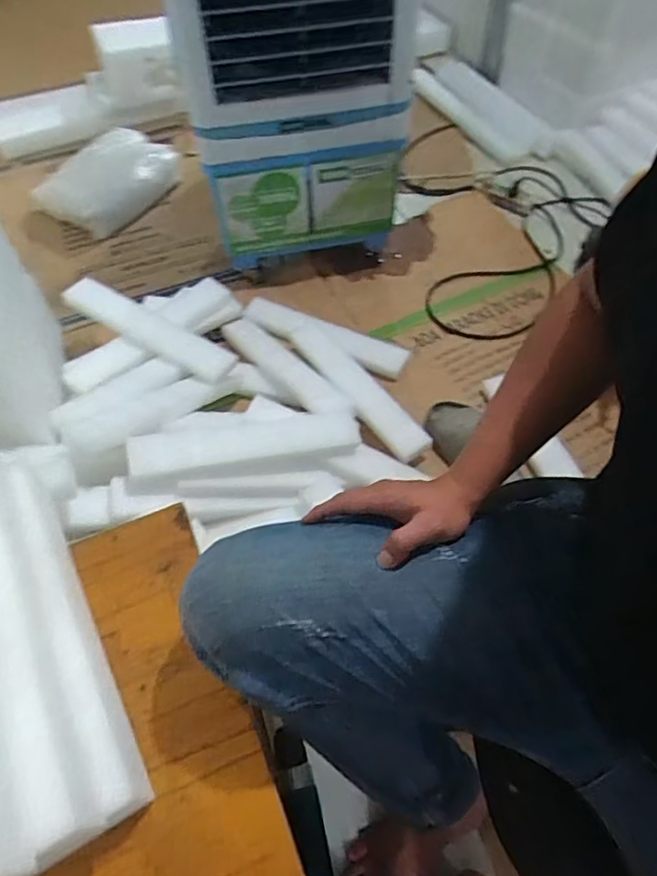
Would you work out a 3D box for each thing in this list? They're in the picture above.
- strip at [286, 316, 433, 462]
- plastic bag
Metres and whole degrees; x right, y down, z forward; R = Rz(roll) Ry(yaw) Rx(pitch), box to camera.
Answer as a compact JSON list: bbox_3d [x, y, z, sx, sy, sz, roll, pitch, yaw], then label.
[{"bbox_3d":[0.063,-0.124,1.274,0.099,0.034,0.460,-30,60,-18],"label":"strip"},{"bbox_3d":[-0.630,-0.780,1.645,0.431,0.190,0.136,-40,64,-23],"label":"plastic bag"}]

